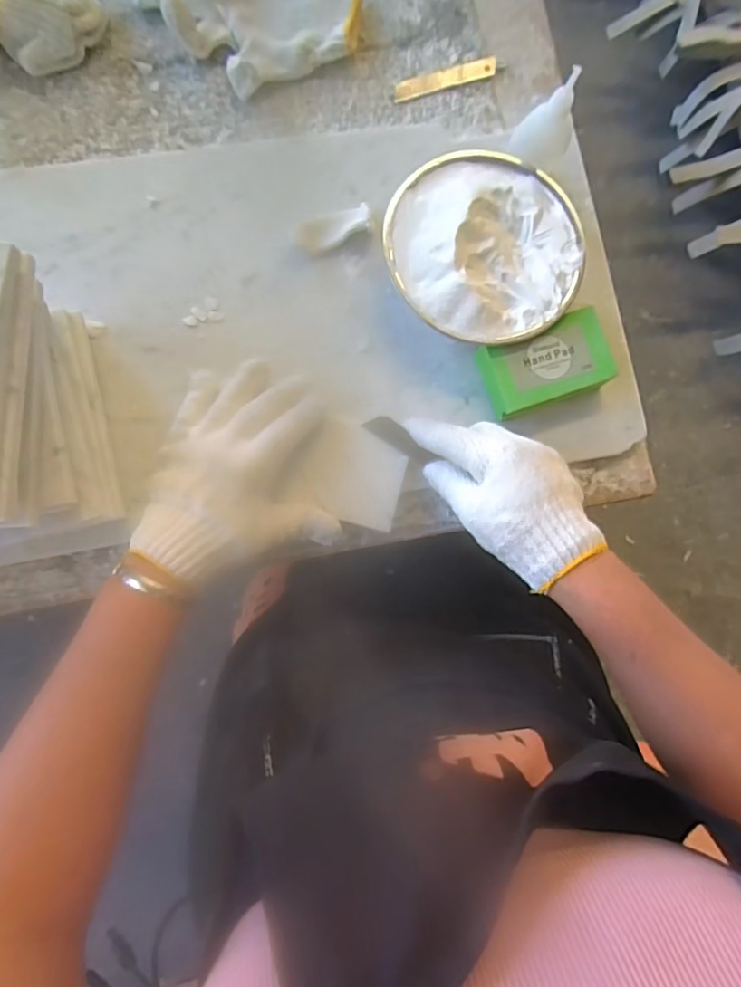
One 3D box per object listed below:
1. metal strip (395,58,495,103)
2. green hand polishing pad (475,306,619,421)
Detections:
[{"bbox_3d":[0.065,-0.354,0.470,0.092,0.006,0.019,-19,86,-7],"label":"metal strip"},{"bbox_3d":[0.133,-0.097,0.424,0.092,0.035,0.056,-20,86,-9],"label":"green hand polishing pad"}]

